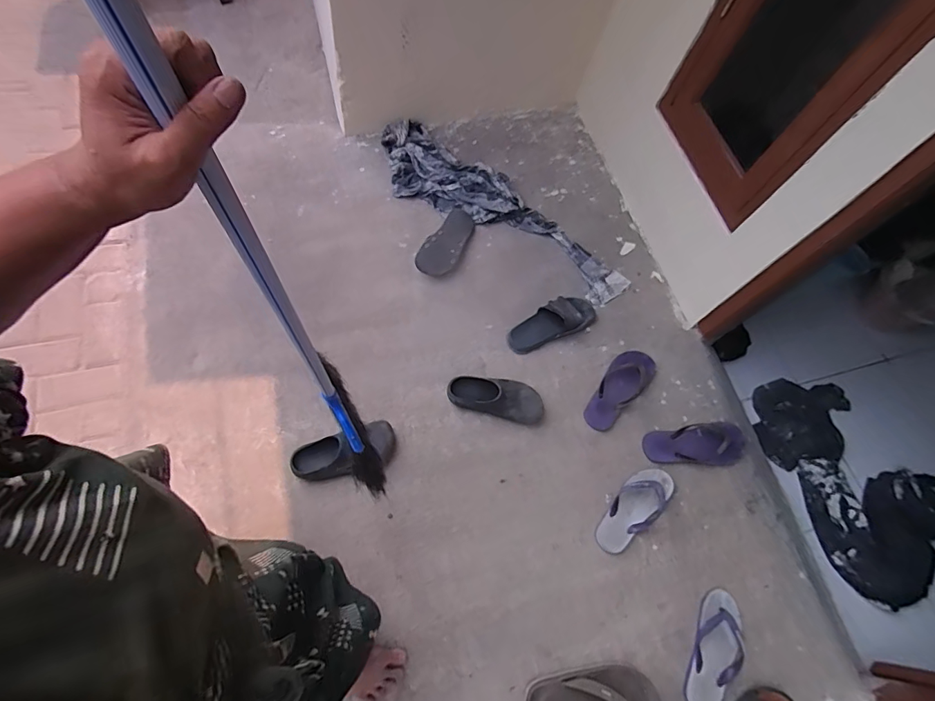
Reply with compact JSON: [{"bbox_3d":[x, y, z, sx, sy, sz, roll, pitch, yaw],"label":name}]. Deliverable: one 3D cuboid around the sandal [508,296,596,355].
[{"bbox_3d":[0.243,-0.083,1.309,0.278,0.059,0.110,-21,70,-11],"label":"sandal"}]

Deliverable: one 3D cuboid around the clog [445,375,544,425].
[{"bbox_3d":[0.075,0.125,1.197,0.255,0.073,0.100,12,66,-5],"label":"clog"}]

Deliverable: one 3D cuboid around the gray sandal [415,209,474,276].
[{"bbox_3d":[-0.058,-0.328,1.374,0.108,0.052,0.252,25,68,8],"label":"gray sandal"}]

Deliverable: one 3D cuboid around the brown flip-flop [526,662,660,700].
[{"bbox_3d":[0.265,0.734,0.962,0.276,0.050,0.115,-5,68,-5],"label":"brown flip-flop"}]

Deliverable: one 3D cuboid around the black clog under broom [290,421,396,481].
[{"bbox_3d":[-0.300,0.251,1.128,0.250,0.064,0.103,-16,69,-9],"label":"black clog under broom"}]

